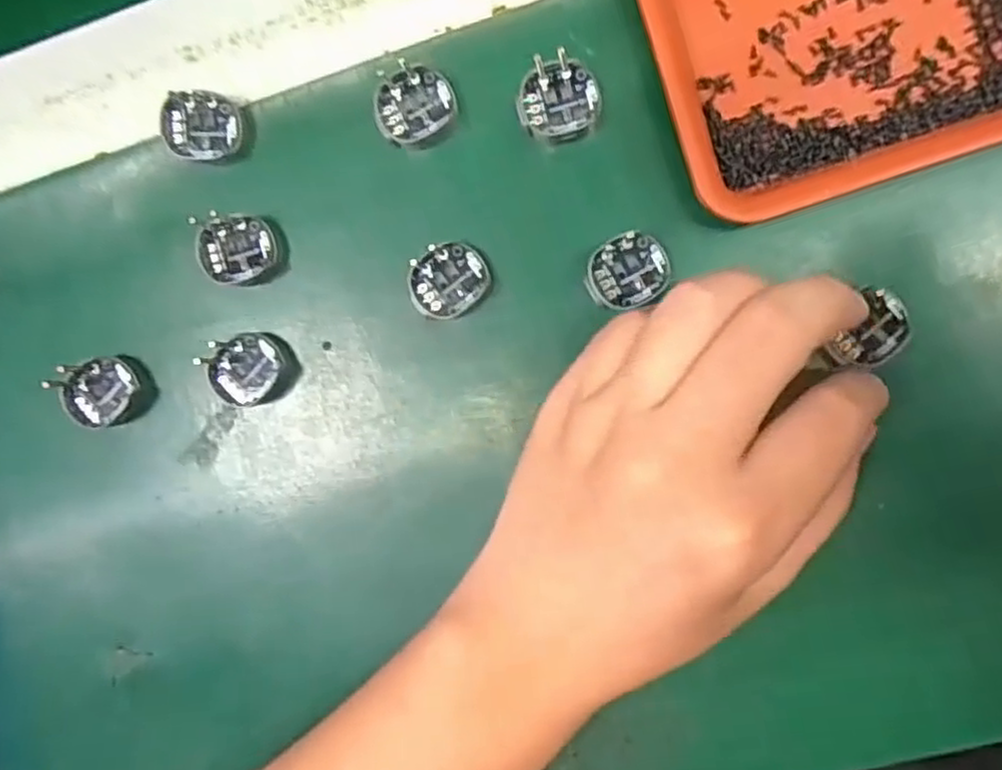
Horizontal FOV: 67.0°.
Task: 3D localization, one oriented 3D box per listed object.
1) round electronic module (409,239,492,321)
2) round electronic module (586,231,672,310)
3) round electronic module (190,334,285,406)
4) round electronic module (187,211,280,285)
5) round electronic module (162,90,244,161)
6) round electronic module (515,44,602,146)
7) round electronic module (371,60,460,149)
[{"bbox_3d":[-0.018,-0.038,0.274,0.028,0.012,0.025,-21,90,8],"label":"round electronic module"},{"bbox_3d":[0.044,-0.040,0.265,0.029,0.013,0.024,-19,91,8],"label":"round electronic module"},{"bbox_3d":[-0.095,-0.006,0.281,0.028,0.009,0.025,-13,91,7],"label":"round electronic module"},{"bbox_3d":[-0.098,-0.051,0.283,0.030,0.017,0.025,2,93,7],"label":"round electronic module"},{"bbox_3d":[-0.109,-0.095,0.279,0.026,0.014,0.022,-3,93,7],"label":"round electronic module"},{"bbox_3d":[0.020,-0.099,0.264,0.027,0.014,0.028,0,93,7],"label":"round electronic module"},{"bbox_3d":[-0.030,-0.099,0.269,0.025,0.015,0.027,0,93,7],"label":"round electronic module"}]

